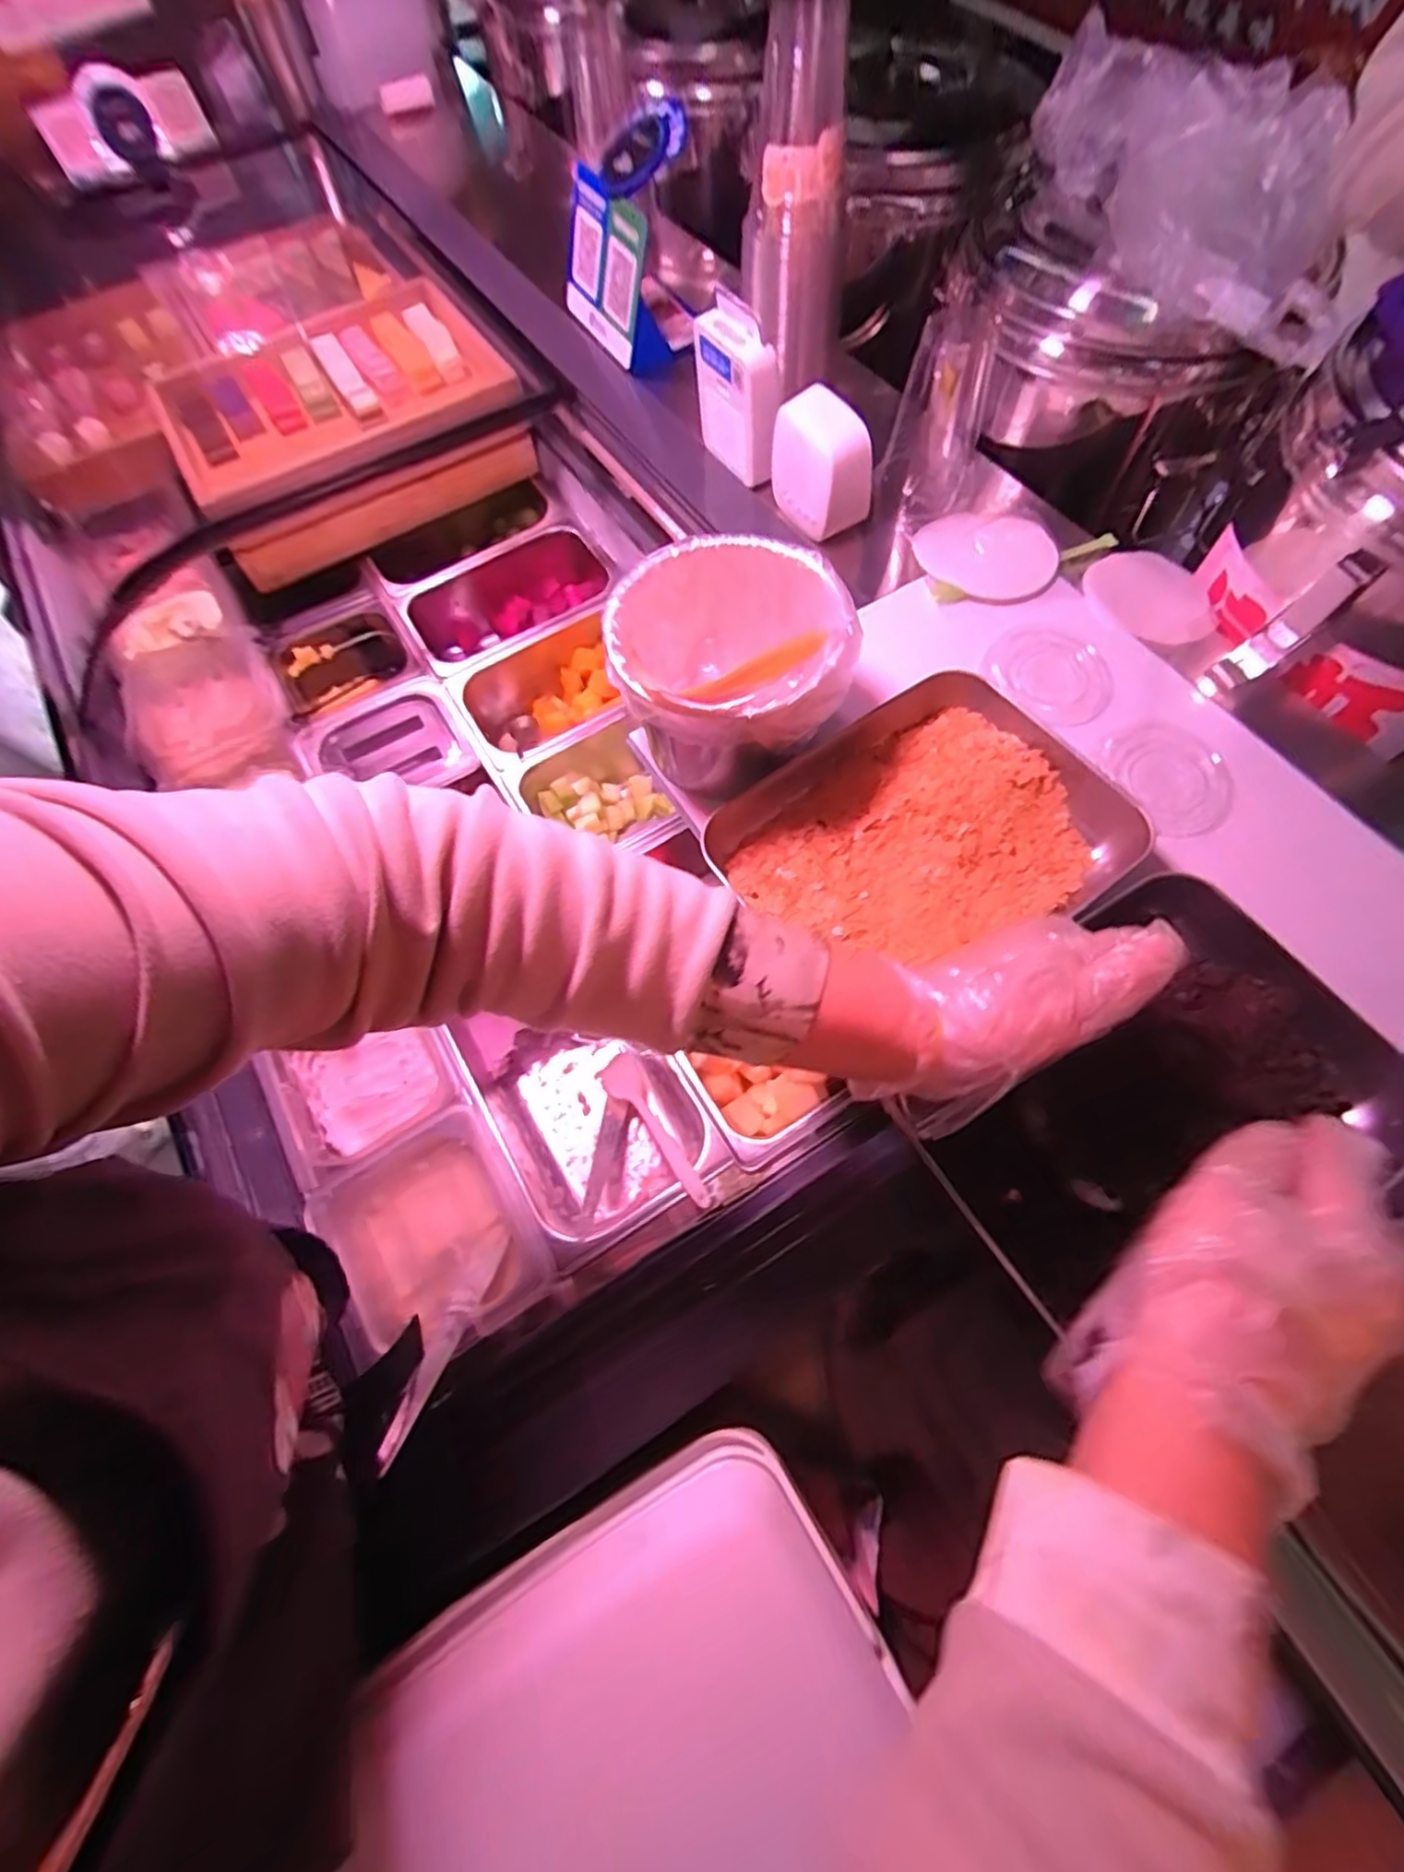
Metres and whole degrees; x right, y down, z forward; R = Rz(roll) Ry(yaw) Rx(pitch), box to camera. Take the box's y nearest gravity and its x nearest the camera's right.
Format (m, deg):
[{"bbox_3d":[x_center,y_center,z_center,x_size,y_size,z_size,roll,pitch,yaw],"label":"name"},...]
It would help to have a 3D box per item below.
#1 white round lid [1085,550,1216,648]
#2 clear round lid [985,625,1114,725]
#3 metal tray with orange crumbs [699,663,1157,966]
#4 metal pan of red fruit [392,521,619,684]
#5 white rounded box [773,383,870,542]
[{"bbox_3d":[0.391,-0.298,0.589,0.105,0.016,0.128,13,56,7],"label":"white round lid"},{"bbox_3d":[0.284,-0.217,0.543,0.081,0.015,0.097,-45,71,-6],"label":"clear round lid"},{"bbox_3d":[0.159,-0.065,0.471,0.252,0.039,0.199,-35,69,-11],"label":"metal tray with orange crumbs"},{"bbox_3d":[-0.239,-0.417,0.894,0.267,0.088,0.159,-29,68,-9],"label":"metal pan of red fruit"},{"bbox_3d":[0.107,-0.424,0.607,0.056,0.093,0.095,-25,68,-7],"label":"white rounded box"}]

